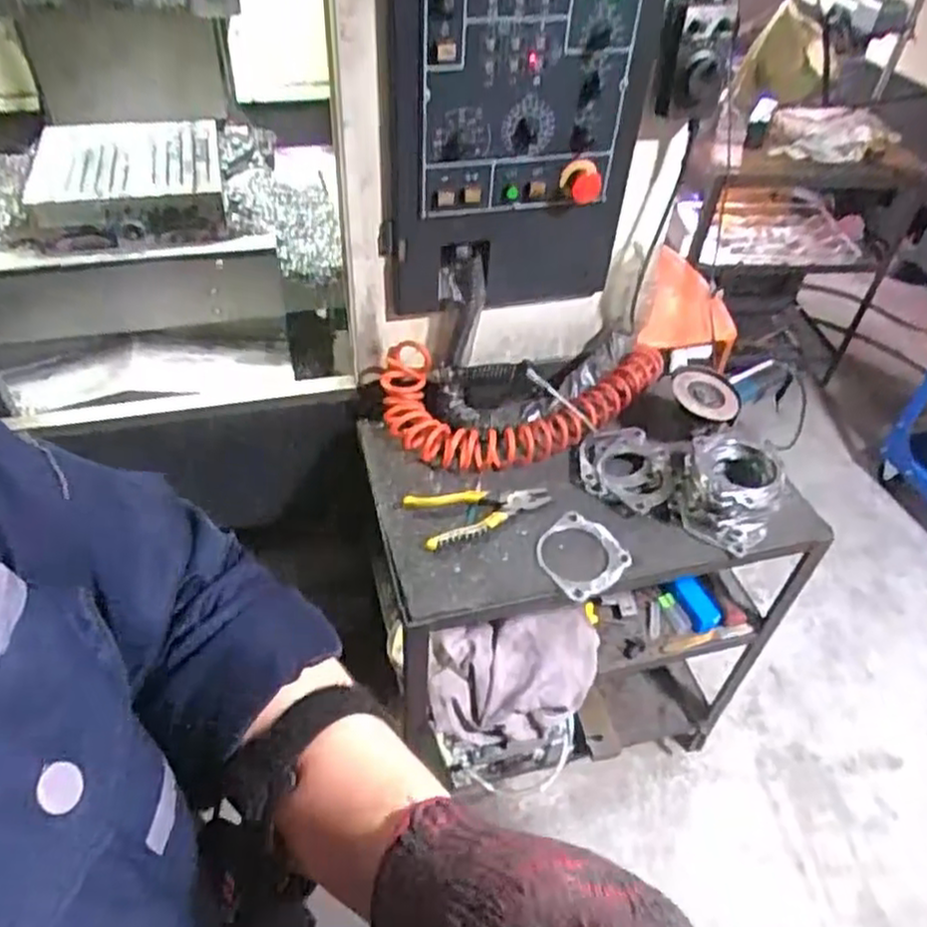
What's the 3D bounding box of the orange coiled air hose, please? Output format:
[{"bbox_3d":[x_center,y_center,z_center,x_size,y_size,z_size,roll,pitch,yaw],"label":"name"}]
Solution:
[{"bbox_3d":[0.115,-0.105,1.115,0.466,0.111,0.176,-8,46,-12],"label":"orange coiled air hose"}]

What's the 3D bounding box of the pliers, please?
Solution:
[{"bbox_3d":[0.024,0.056,1.012,0.191,0.026,0.084,-16,48,-19],"label":"pliers"}]

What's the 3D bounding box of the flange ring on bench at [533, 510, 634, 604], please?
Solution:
[{"bbox_3d":[0.153,0.119,0.971,0.111,0.007,0.108,-32,55,-30],"label":"flange ring on bench"}]

